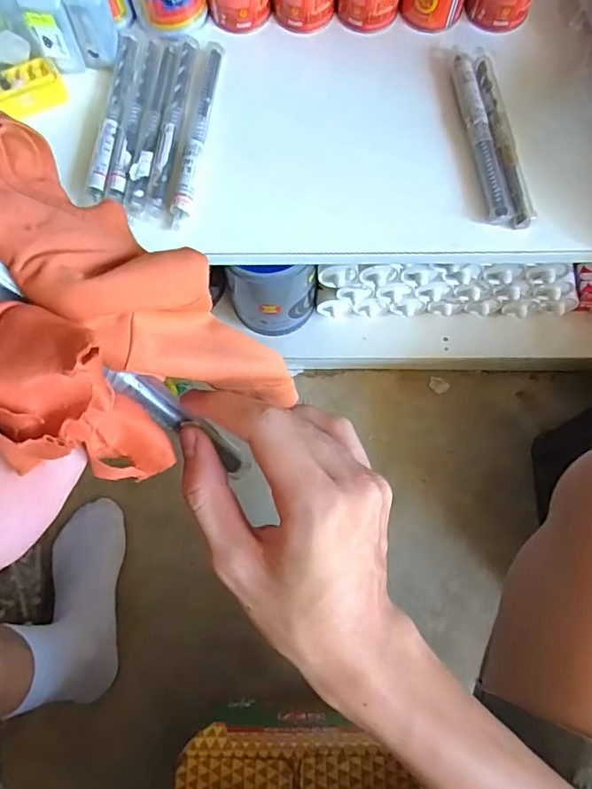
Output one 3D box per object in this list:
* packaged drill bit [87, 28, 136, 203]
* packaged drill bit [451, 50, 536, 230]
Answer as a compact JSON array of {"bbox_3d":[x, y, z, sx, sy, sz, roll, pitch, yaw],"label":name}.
[{"bbox_3d":[-0.155,-0.239,0.454,0.017,0.015,0.163,5,72,3],"label":"packaged drill bit"},{"bbox_3d":[0.162,-0.215,0.441,0.038,0.020,0.164,-9,72,-2],"label":"packaged drill bit"}]

